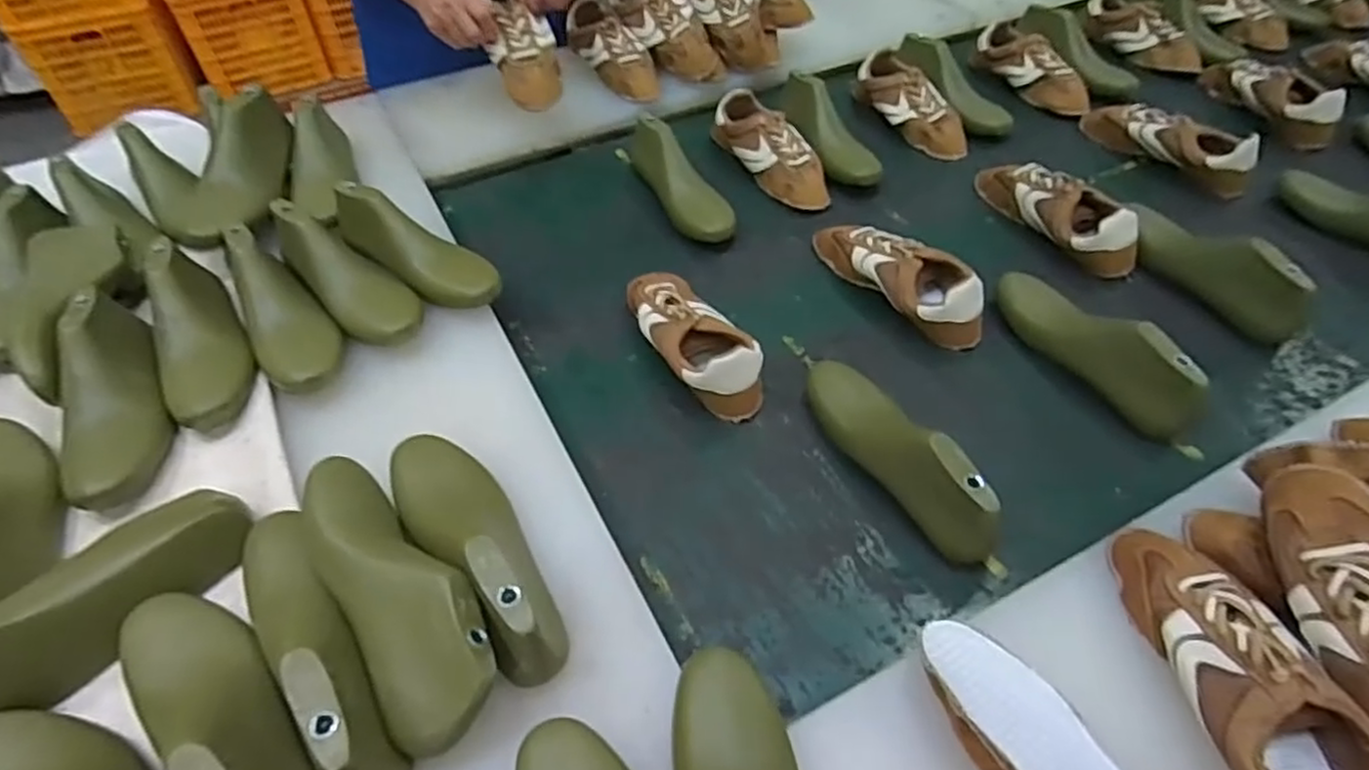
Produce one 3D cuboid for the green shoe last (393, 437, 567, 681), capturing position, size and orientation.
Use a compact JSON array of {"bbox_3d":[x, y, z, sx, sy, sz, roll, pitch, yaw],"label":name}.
[{"bbox_3d":[-0.167,0.119,0.568,0.074,0.087,0.243,-31,56,-23],"label":"green shoe last"}]

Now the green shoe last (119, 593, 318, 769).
[{"bbox_3d":[-0.311,0.220,0.475,0.236,0.081,0.078,33,58,25],"label":"green shoe last"}]

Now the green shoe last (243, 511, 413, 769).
[{"bbox_3d":[-0.271,0.174,0.505,0.062,0.075,0.247,-31,56,-23],"label":"green shoe last"}]

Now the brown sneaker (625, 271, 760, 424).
[{"bbox_3d":[0.003,-0.059,0.802,0.086,0.082,0.234,-22,53,-17],"label":"brown sneaker"}]

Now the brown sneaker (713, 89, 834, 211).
[{"bbox_3d":[0.132,-0.339,1.043,0.079,0.076,0.230,-26,55,-20],"label":"brown sneaker"}]

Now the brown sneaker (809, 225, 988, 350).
[{"bbox_3d":[0.248,-0.132,0.852,0.245,0.071,0.089,37,60,27],"label":"brown sneaker"}]

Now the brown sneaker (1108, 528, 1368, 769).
[{"bbox_3d":[0.397,0.205,0.510,0.092,0.078,0.238,-6,50,-4],"label":"brown sneaker"}]

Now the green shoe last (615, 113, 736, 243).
[{"bbox_3d":[-0.017,-0.285,0.981,0.072,0.087,0.252,-24,54,-18],"label":"green shoe last"}]

